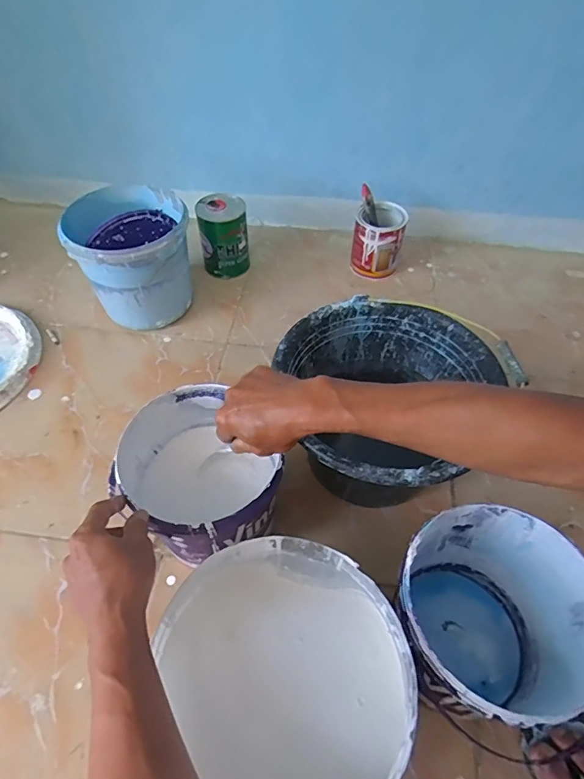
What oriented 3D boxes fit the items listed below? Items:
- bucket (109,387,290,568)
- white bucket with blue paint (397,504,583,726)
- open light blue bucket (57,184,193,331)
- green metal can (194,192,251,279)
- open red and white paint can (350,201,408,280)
[{"bbox_3d":[-0.109,0.119,0.582,0.184,0.161,0.170,35,57,24],"label":"bucket"},{"bbox_3d":[0.196,0.251,0.502,0.184,0.196,0.175,1,52,-1],"label":"white bucket with blue paint"},{"bbox_3d":[-0.290,-0.232,0.859,0.196,0.206,0.202,1,52,-1],"label":"open light blue bucket"},{"bbox_3d":[-0.142,-0.321,0.967,0.103,0.140,0.096,1,50,-2],"label":"green metal can"},{"bbox_3d":[0.183,-0.318,0.981,0.098,0.123,0.102,1,52,-1],"label":"open red and white paint can"}]

